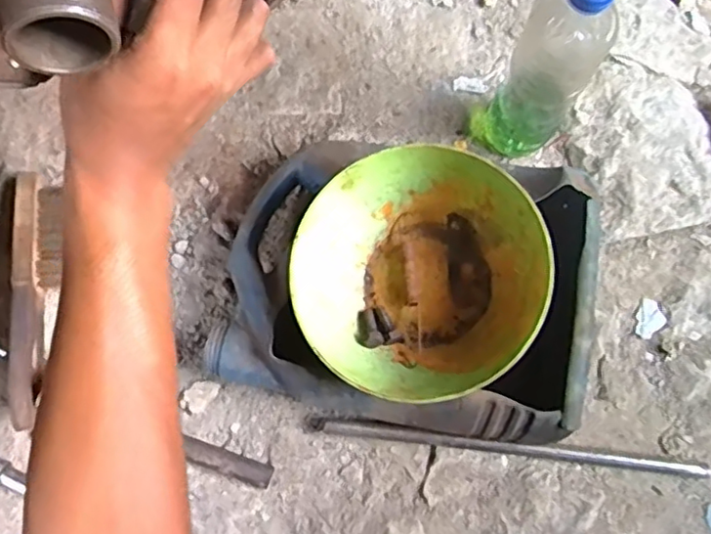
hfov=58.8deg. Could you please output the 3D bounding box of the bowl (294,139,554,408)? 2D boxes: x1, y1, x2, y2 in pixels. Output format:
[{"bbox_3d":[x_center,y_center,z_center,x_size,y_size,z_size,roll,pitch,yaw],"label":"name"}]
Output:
[{"bbox_3d":[0.046,0.007,0.496,0.187,0.084,0.183,0,75,0],"label":"bowl"}]

